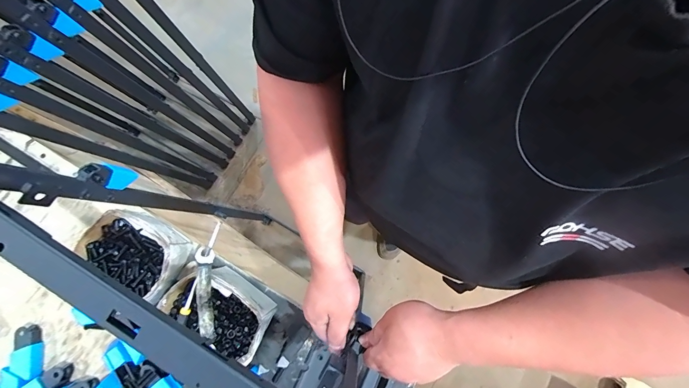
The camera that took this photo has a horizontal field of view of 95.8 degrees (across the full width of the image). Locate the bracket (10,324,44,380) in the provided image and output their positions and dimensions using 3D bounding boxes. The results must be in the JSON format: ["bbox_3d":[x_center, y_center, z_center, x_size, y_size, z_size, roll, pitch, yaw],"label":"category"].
[{"bbox_3d":[-0.558,0.278,0.549,0.040,0.024,0.085,-9,77,0],"label":"bracket"}]

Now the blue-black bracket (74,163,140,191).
[{"bbox_3d":[-0.393,-0.032,0.519,0.023,0.088,0.042,22,78,6],"label":"blue-black bracket"}]

